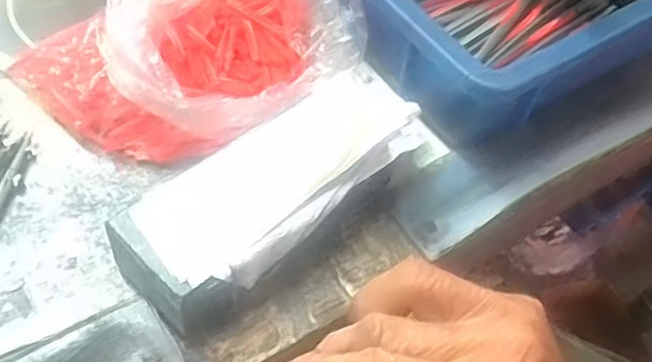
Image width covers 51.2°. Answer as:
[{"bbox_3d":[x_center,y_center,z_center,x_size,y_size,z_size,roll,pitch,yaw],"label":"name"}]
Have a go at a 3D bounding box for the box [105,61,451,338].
[{"bbox_3d":[-0.015,-0.002,0.373,0.069,0.051,0.203,39,58,22],"label":"box"}]

